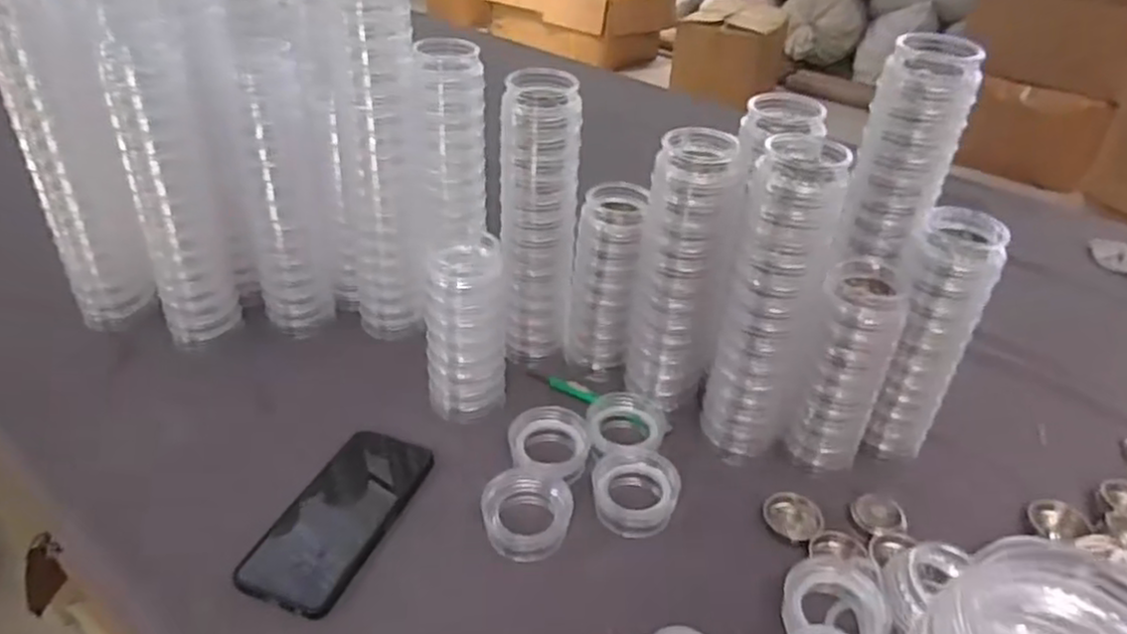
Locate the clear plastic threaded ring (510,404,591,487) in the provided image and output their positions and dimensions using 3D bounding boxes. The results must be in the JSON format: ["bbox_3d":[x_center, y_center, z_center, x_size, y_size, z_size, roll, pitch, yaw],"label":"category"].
[{"bbox_3d":[-0.012,0.107,0.628,0.068,0.024,0.064,3,36,-2],"label":"clear plastic threaded ring"}]

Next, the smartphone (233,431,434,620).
[{"bbox_3d":[-0.172,0.152,0.566,0.076,0.014,0.160,22,42,10],"label":"smartphone"}]

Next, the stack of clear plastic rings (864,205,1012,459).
[{"bbox_3d":[0.299,0.025,0.613,0.064,0.213,0.068,24,40,25],"label":"stack of clear plastic rings"}]

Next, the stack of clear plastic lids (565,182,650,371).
[{"bbox_3d":[0.038,-0.031,0.700,0.064,0.179,0.055,5,36,1],"label":"stack of clear plastic lids"}]

